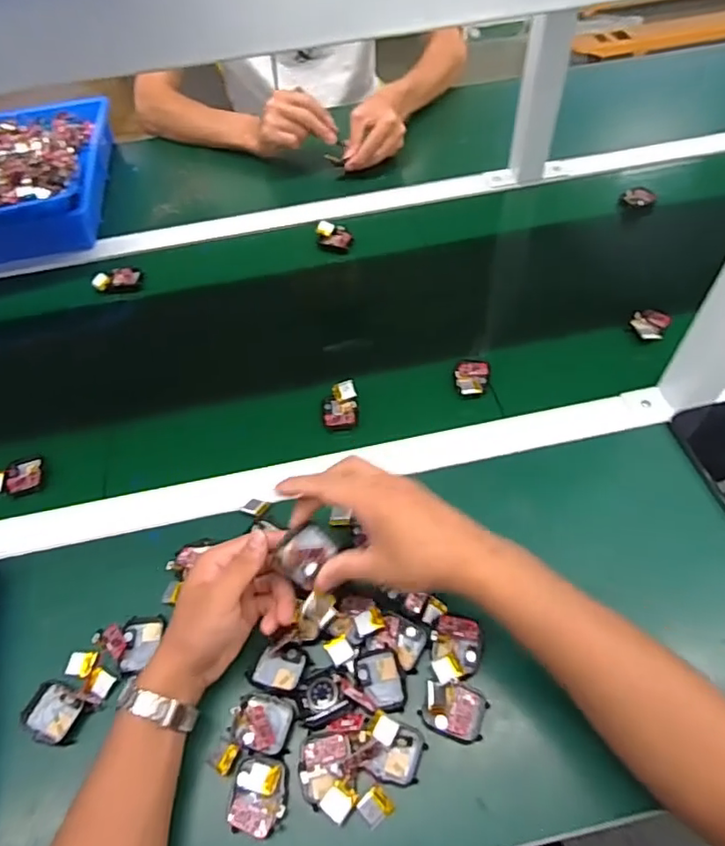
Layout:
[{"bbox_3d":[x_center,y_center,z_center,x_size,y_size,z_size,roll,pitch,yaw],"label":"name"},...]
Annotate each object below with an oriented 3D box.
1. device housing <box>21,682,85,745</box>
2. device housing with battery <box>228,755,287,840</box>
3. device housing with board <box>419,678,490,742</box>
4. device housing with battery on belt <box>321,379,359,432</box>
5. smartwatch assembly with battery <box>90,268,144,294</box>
[{"bbox_3d":[-0.244,0.229,0.444,0.044,0.013,0.040,13,57,13],"label":"device housing"},{"bbox_3d":[-0.075,0.269,0.405,0.038,0.024,0.046,-4,55,1],"label":"device housing with battery"},{"bbox_3d":[0.070,0.216,0.424,0.047,0.014,0.035,17,58,15],"label":"device housing with board"},{"bbox_3d":[-0.024,-0.018,0.602,0.038,0.021,0.052,-3,55,2],"label":"device housing with battery on belt"},{"bbox_3d":[-0.327,-0.192,0.754,0.063,0.019,0.037,-4,55,1],"label":"smartwatch assembly with battery"}]

